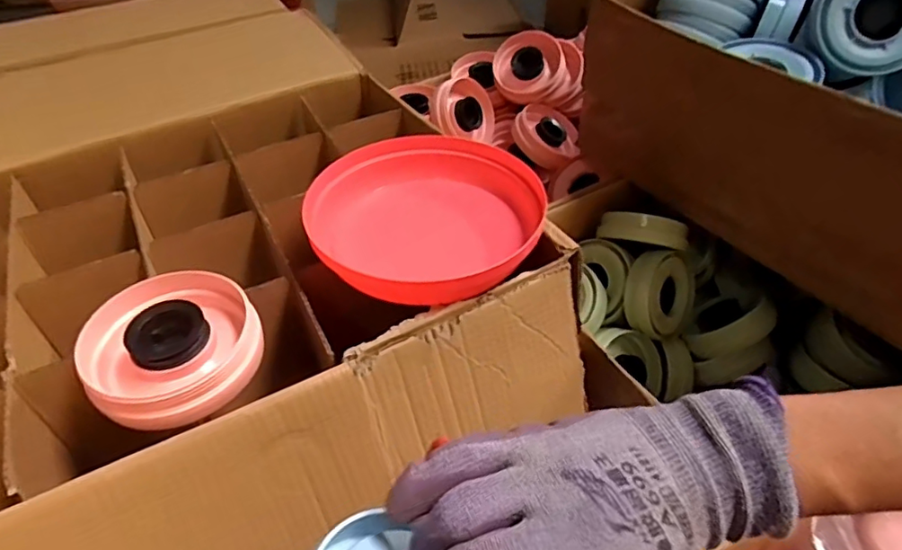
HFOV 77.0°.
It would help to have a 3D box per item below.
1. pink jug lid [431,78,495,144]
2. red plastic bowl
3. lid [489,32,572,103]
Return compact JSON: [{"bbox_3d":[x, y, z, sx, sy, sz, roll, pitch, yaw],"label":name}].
[{"bbox_3d":[0.018,-0.307,1.042,0.121,0.115,0.038,-4,-2,-36],"label":"pink jug lid"},{"bbox_3d":[-0.021,-0.061,0.569,0.220,0.061,0.214,-1,45,1],"label":"red plastic bowl"},{"bbox_3d":[0.147,-0.395,1.074,0.134,0.122,0.030,-15,12,18],"label":"lid"}]

